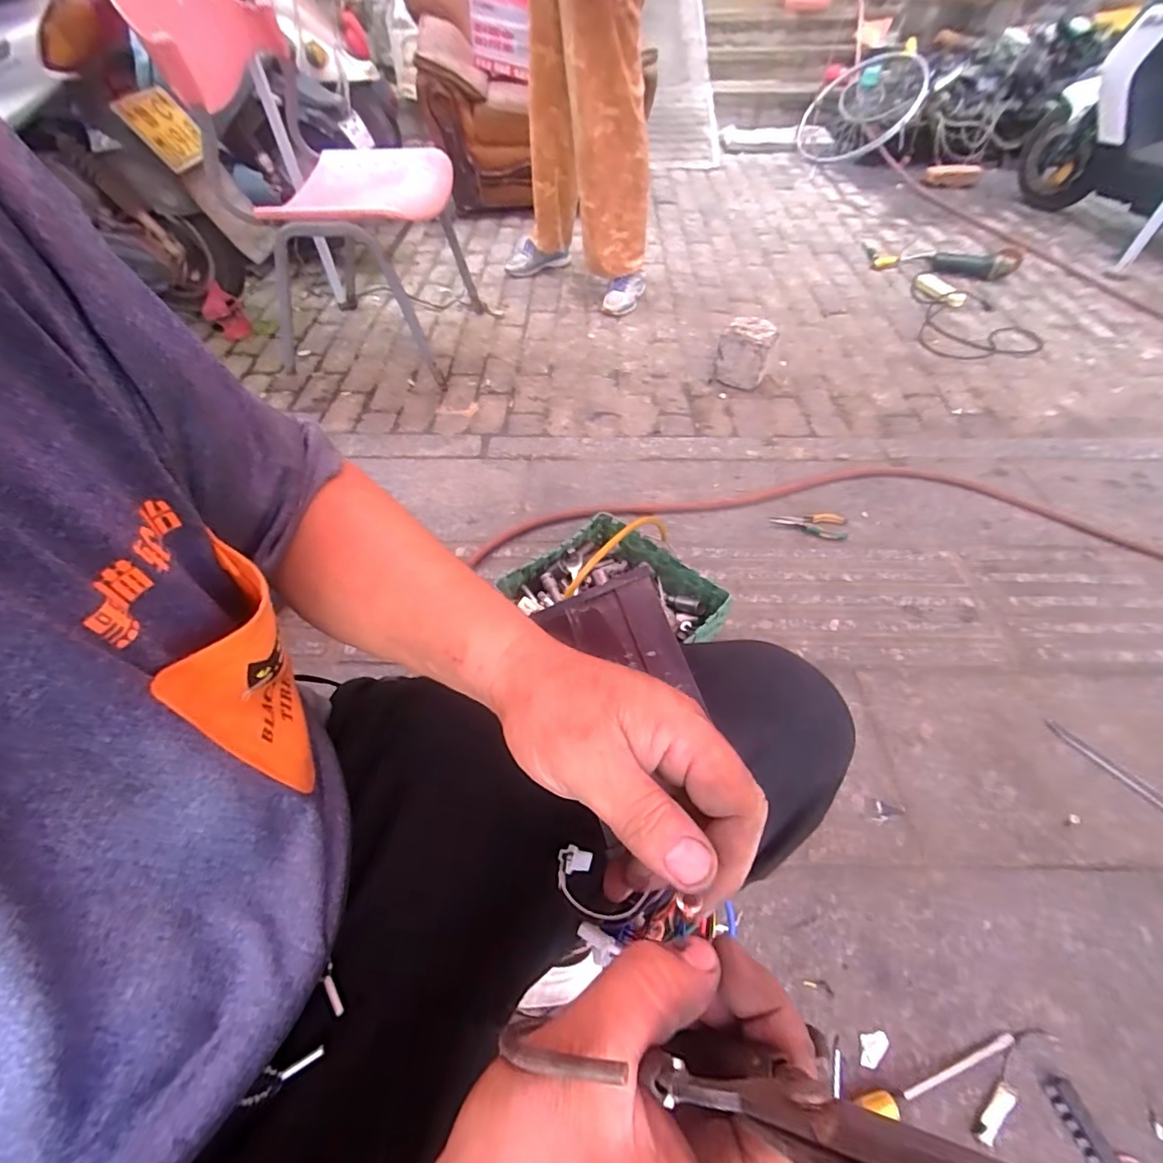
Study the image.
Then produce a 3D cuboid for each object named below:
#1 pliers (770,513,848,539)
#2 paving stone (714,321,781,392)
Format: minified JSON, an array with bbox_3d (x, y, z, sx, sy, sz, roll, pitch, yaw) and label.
[{"bbox_3d":[0.498,-0.124,1.129,0.163,0.009,0.070,4,50,3],"label":"pliers"},{"bbox_3d":[0.472,-0.651,1.491,0.151,0.149,0.142,18,52,13],"label":"paving stone"}]

